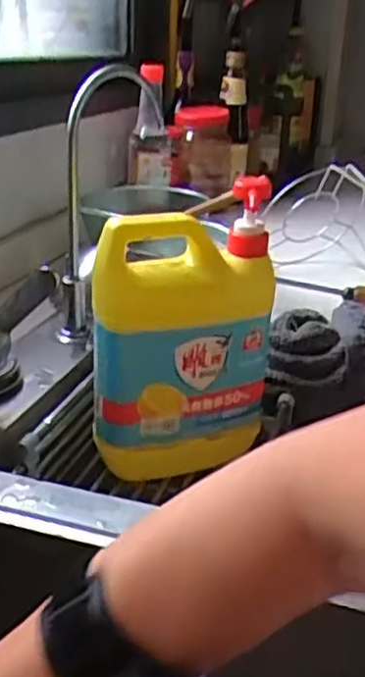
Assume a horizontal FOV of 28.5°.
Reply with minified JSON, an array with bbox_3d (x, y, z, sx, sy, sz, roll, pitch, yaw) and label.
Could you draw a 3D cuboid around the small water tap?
[{"bbox_3d":[-0.072,-0.128,0.690,0.038,0.248,0.115,22,29,39],"label":"small water tap"}]

